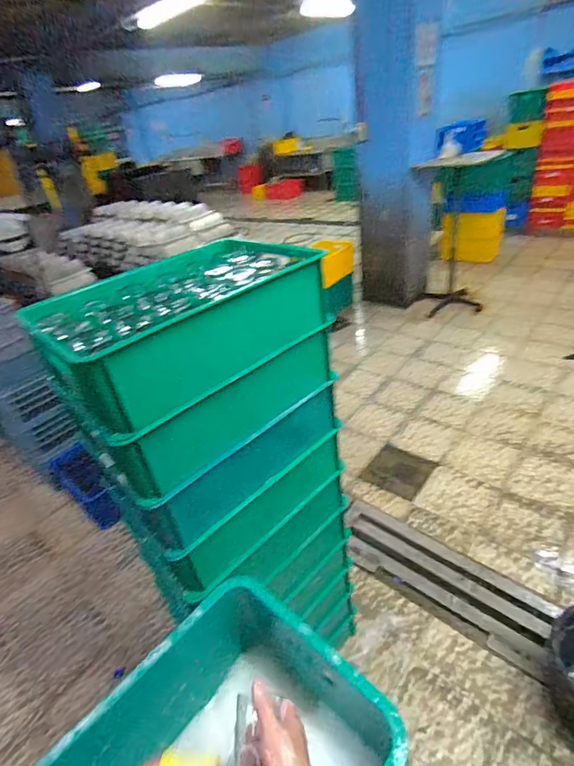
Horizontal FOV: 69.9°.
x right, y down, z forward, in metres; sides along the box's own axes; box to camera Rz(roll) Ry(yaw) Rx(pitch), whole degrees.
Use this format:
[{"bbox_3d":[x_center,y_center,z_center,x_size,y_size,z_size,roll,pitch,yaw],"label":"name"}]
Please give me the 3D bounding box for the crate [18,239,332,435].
[{"bbox_3d":[-0.180,-0.120,0.778,0.470,0.145,0.339,-31,39,-32],"label":"crate"}]

